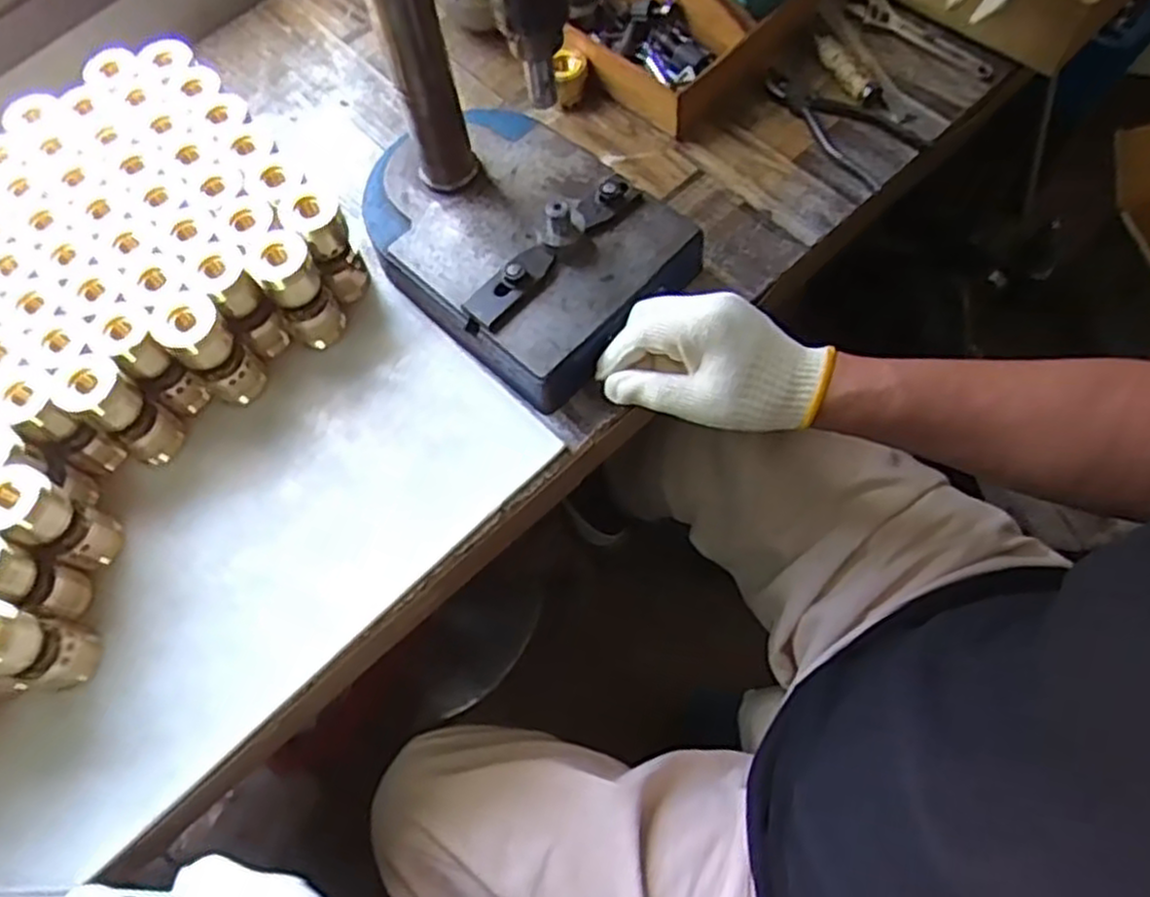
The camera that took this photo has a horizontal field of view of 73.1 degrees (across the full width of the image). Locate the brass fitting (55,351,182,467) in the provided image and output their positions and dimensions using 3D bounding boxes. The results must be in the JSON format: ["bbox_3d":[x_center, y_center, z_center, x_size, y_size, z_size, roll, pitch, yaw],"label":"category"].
[{"bbox_3d":[-0.315,-0.026,0.544,0.041,0.090,0.042,35,74,20],"label":"brass fitting"}]

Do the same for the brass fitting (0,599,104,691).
[{"bbox_3d":[-0.342,0.122,0.478,0.046,0.090,0.042,11,68,11],"label":"brass fitting"}]

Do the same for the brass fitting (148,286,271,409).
[{"bbox_3d":[-0.260,-0.070,0.558,0.041,0.095,0.042,41,76,21],"label":"brass fitting"}]

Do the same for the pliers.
[{"bbox_3d":[0.219,-0.275,0.654,0.143,0.018,0.065,40,76,20],"label":"pliers"}]

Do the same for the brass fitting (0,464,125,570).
[{"bbox_3d":[-0.344,0.047,0.513,0.041,0.090,0.042,21,70,15],"label":"brass fitting"}]

